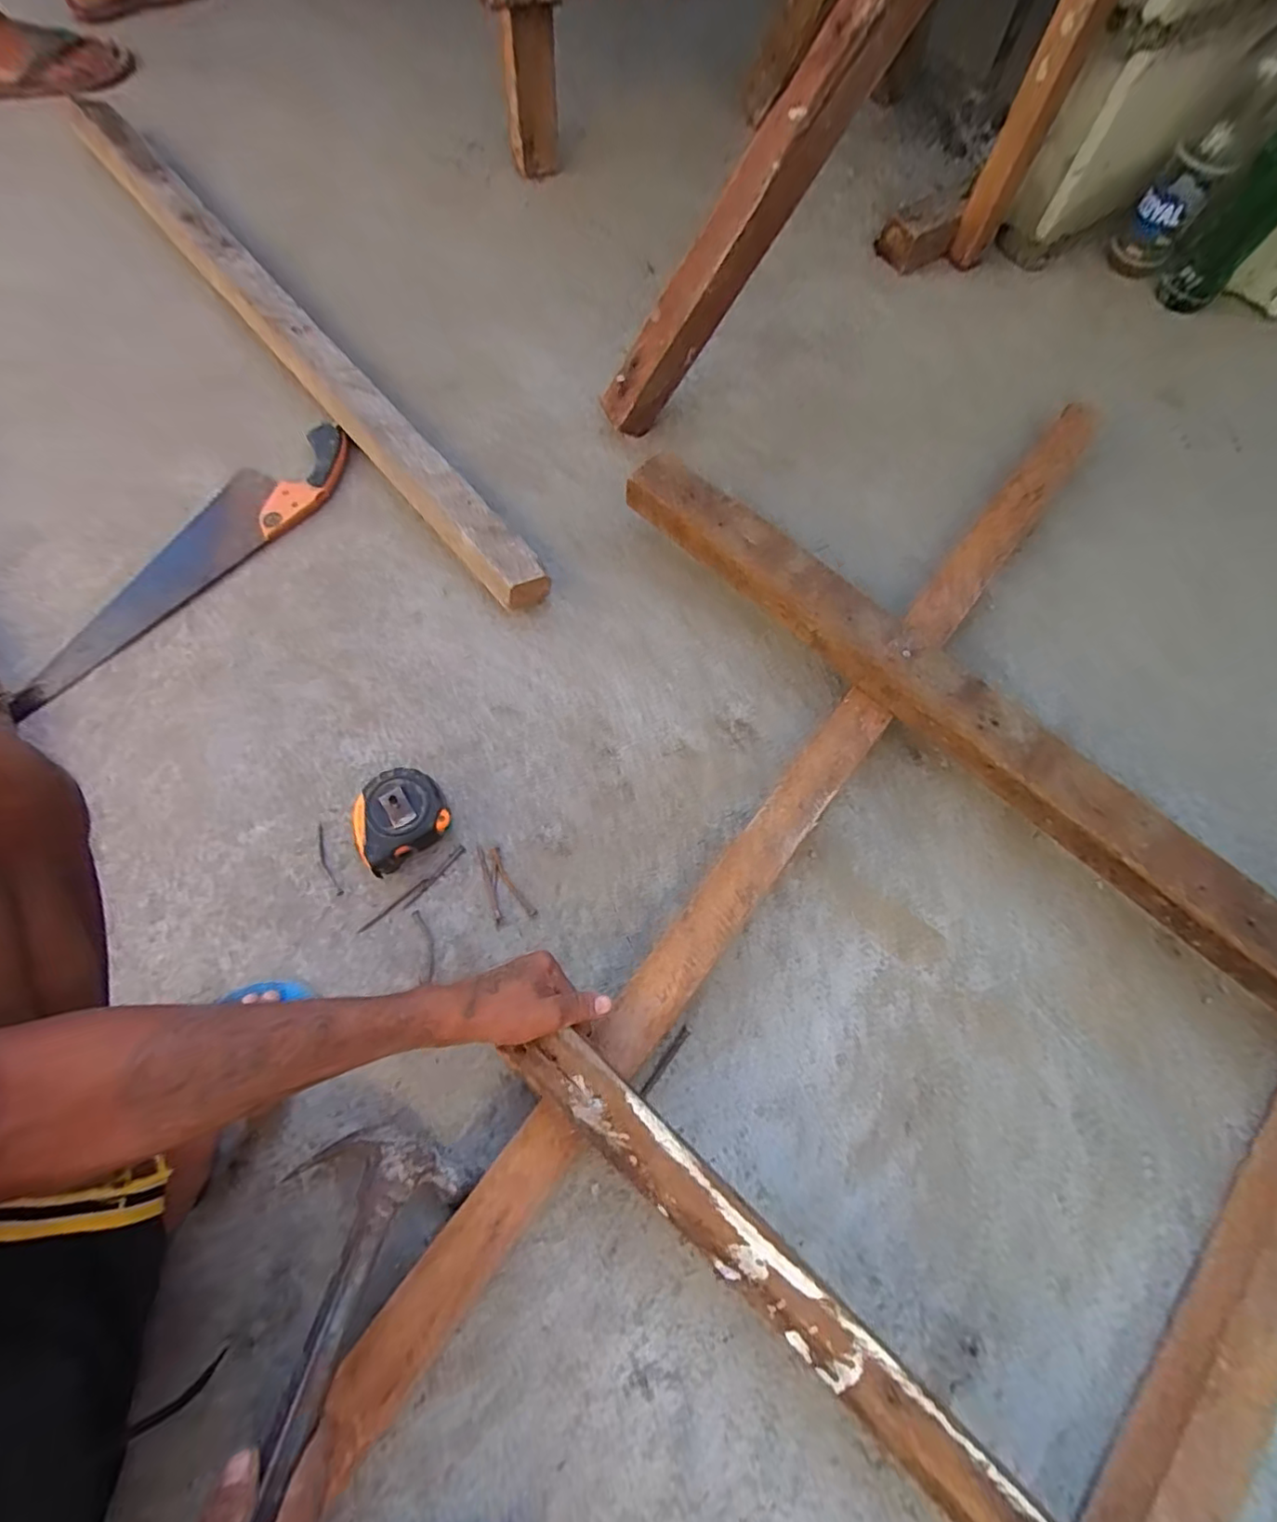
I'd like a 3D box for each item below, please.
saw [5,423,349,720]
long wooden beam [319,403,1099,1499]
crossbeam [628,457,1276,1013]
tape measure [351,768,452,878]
[{"bbox_3d":[-0.511,-0.230,0.661,0.109,0.017,0.460,37,73,11],"label":"saw"},{"bbox_3d":[0.165,0.031,0.570,0.067,0.056,1.204,37,73,11],"label":"long wooden beam"},{"bbox_3d":[0.324,-0.016,0.543,0.874,0.054,0.074,42,74,13],"label":"crossbeam"},{"bbox_3d":[-0.228,0.054,0.555,0.089,0.046,0.075,-39,75,-14],"label":"tape measure"}]

